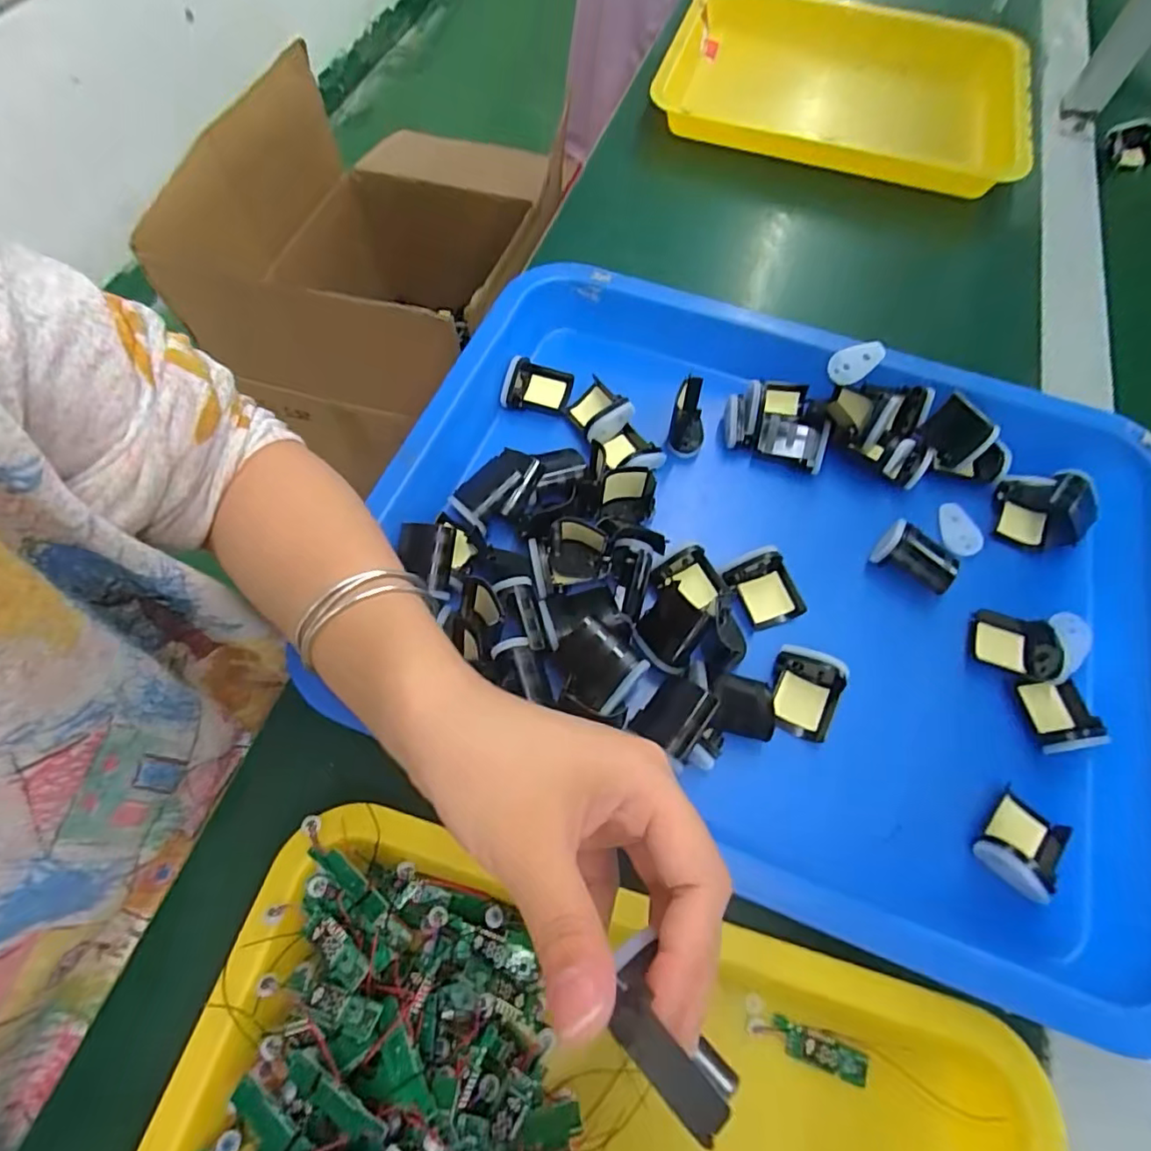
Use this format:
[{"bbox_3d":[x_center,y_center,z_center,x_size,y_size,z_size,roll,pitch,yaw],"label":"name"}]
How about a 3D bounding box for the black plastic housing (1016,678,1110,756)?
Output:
[{"bbox_3d":[0.254,0.072,0.303,0.029,0.018,0.036,-1,65,-2],"label":"black plastic housing"}]

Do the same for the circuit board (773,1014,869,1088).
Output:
[{"bbox_3d":[0.106,0.206,0.253,0.040,0.004,0.013,20,66,8],"label":"circuit board"}]

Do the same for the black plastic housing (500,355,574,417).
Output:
[{"bbox_3d":[-0.026,-0.126,0.396,0.045,0.012,0.035,15,76,-4],"label":"black plastic housing"}]

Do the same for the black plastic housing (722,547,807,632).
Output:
[{"bbox_3d":[0.109,0.008,0.335,0.034,0.026,0.038,-19,67,-10],"label":"black plastic housing"}]

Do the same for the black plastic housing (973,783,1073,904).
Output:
[{"bbox_3d":[0.215,0.128,0.278,0.044,0.018,0.033,-36,71,-17],"label":"black plastic housing"}]

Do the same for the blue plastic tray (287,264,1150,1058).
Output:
[{"bbox_3d":[0.117,-0.007,0.337,0.459,0.044,0.341,21,66,8],"label":"blue plastic tray"}]

